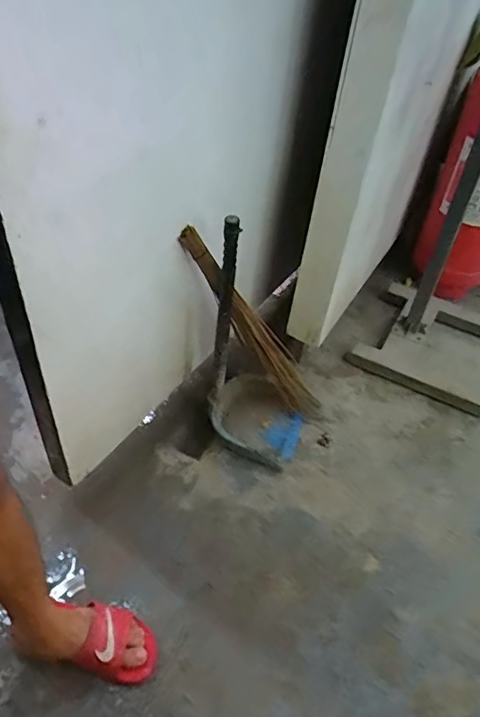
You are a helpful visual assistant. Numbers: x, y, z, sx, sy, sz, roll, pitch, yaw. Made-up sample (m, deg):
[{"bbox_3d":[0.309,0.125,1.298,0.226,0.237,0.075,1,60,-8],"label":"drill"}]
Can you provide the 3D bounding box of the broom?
[{"bbox_3d":[0.028,-0.062,1.238,0.084,0.606,0.105,-24,40,17],"label":"broom"}]

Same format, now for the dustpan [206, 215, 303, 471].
[{"bbox_3d":[0.037,-0.005,1.184,0.223,0.523,0.224,11,46,4],"label":"dustpan"}]

